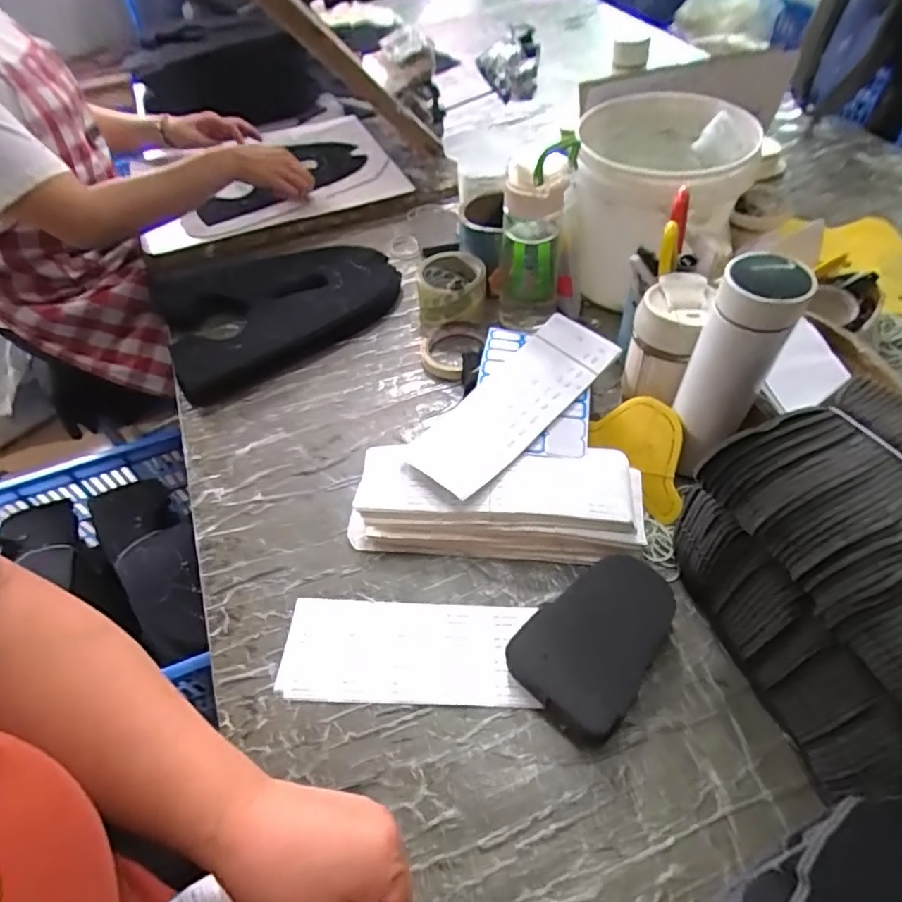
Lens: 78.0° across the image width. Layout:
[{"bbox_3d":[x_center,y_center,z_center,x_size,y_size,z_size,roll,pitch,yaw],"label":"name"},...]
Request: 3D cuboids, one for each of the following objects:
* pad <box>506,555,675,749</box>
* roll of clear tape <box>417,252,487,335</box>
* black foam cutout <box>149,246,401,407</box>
[{"bbox_3d":[0.119,0.153,0.464,0.098,0.051,0.141,31,61,26],"label":"pad"},{"bbox_3d":[0.000,-0.219,0.762,0.095,0.058,0.098,-3,52,3],"label":"roll of clear tape"},{"bbox_3d":[-0.241,-0.212,0.791,0.315,0.044,0.277,-25,54,-13],"label":"black foam cutout"}]

